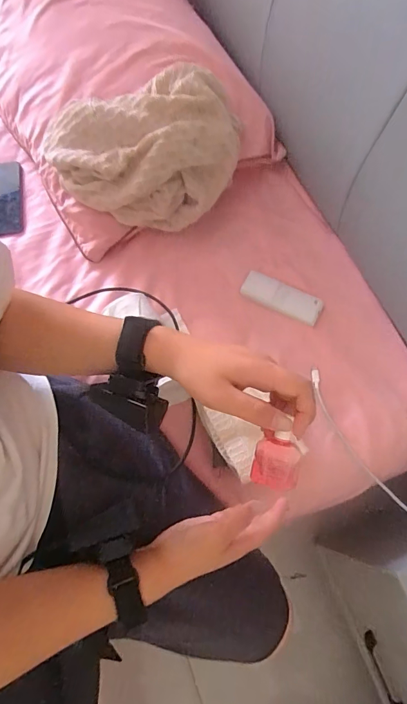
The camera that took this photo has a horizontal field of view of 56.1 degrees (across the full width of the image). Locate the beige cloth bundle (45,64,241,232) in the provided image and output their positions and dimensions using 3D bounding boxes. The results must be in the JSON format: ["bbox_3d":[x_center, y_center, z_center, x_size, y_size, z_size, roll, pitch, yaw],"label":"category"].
[{"bbox_3d":[-0.090,-0.305,0.590,0.273,0.144,0.177,-20,71,-9],"label":"beige cloth bundle"}]

